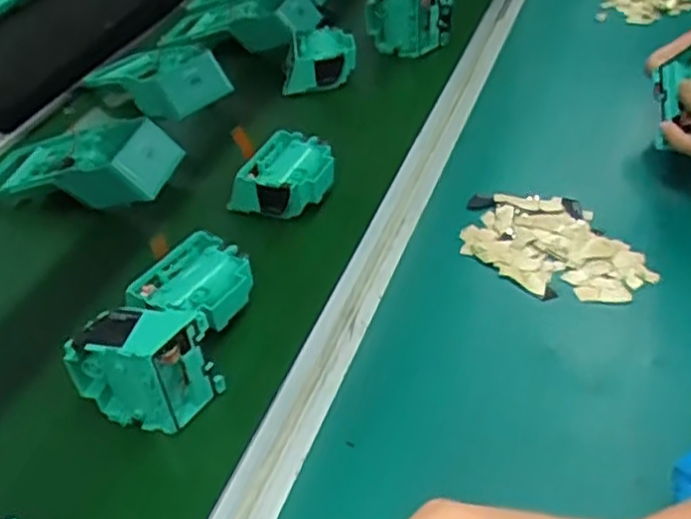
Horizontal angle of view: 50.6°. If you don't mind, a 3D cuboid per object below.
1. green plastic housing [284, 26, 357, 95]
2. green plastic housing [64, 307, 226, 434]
[{"bbox_3d":[-0.028,-0.212,0.772,0.075,0.037,0.075,-6,42,0],"label":"green plastic housing"},{"bbox_3d":[-0.124,0.067,0.446,0.078,0.074,0.036,3,43,11],"label":"green plastic housing"}]

